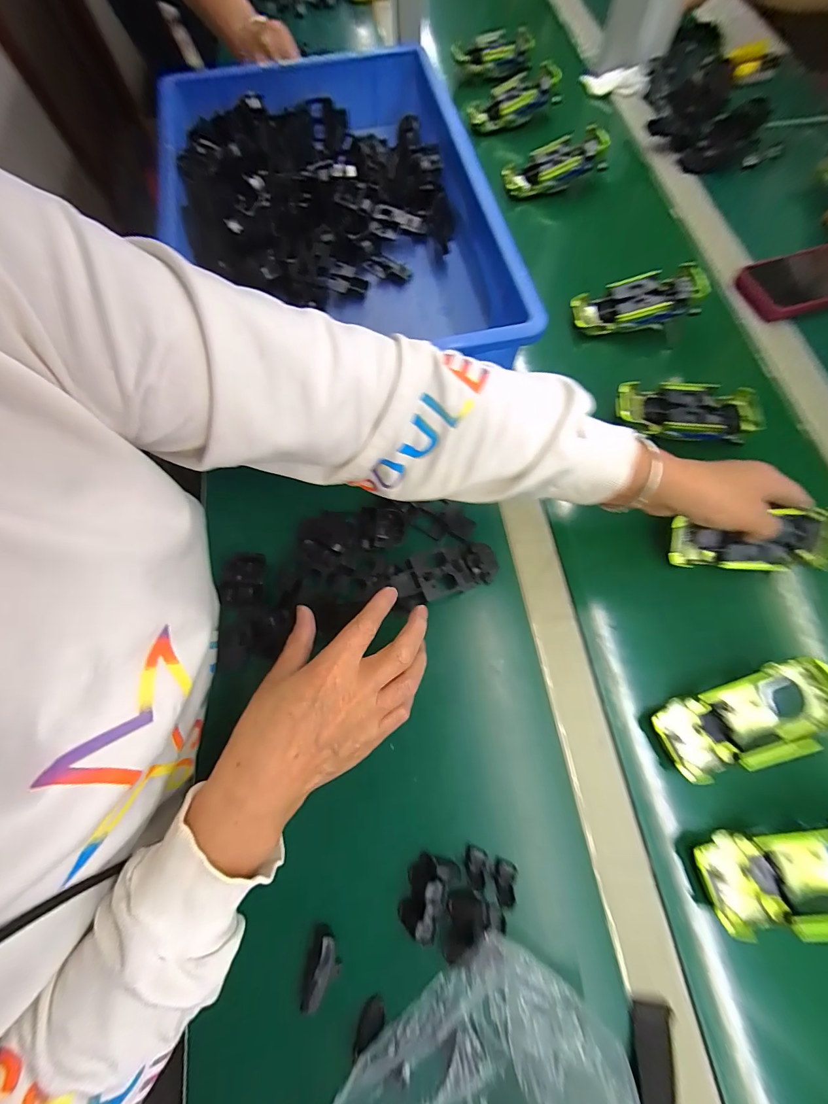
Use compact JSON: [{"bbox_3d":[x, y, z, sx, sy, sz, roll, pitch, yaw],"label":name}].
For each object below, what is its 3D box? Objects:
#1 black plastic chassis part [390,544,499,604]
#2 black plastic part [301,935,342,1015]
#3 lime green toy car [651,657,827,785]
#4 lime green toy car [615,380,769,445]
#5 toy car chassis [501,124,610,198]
[{"bbox_3d":[0.028,0.018,0.331,0.095,0.018,0.044,-15,72,-18],"label":"black plastic chassis part"},{"bbox_3d":[-0.061,0.289,0.254,0.016,0.018,0.041,19,73,7],"label":"black plastic part"},{"bbox_3d":[0.265,0.133,0.296,0.132,0.037,0.056,-25,73,7],"label":"lime green toy car"},{"bbox_3d":[0.286,-0.146,0.384,0.143,0.023,0.058,8,72,3],"label":"lime green toy car"},{"bbox_3d":[0.198,-0.555,0.528,0.137,0.034,0.058,-10,71,13],"label":"toy car chassis"}]

